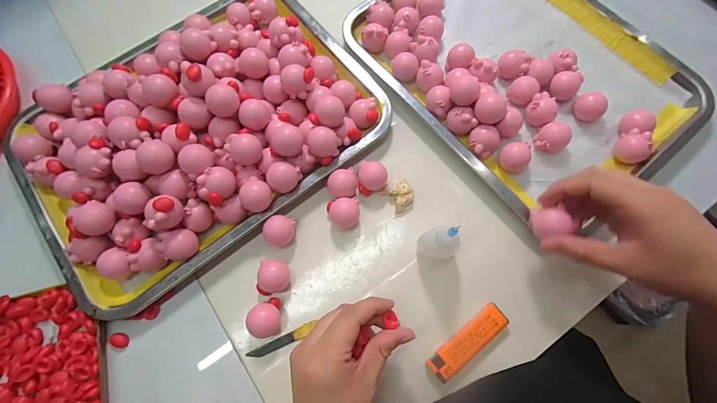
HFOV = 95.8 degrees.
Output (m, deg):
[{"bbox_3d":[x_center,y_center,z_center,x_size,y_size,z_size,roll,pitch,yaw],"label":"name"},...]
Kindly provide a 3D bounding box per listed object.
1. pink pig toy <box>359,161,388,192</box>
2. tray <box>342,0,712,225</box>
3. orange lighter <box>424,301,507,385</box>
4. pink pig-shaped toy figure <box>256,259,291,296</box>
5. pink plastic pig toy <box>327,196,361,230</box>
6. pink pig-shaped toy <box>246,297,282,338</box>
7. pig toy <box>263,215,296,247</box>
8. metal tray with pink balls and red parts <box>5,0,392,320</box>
[{"bbox_3d":[0.014,-0.024,0.331,0.029,0.023,0.027,0,72,1],"label":"pink pig toy"},{"bbox_3d":[0.178,-0.159,0.364,0.266,0.036,0.345,-37,75,-10],"label":"tray"},{"bbox_3d":[0.096,0.124,0.289,0.080,0.012,0.023,-38,75,-10],"label":"orange lighter"},{"bbox_3d":[-0.079,0.072,0.304,0.027,0.023,0.031,7,72,3],"label":"pink pig-shaped toy figure"},{"bbox_3d":[-0.014,0.013,0.321,0.031,0.024,0.030,0,72,1],"label":"pink plastic pig toy"},{"bbox_3d":[-0.084,0.105,0.292,0.025,0.027,0.031,-9,72,-2],"label":"pink pig-shaped toy"},{"bbox_3d":[-0.076,0.029,0.315,0.026,0.026,0.029,19,73,7],"label":"pig toy"},{"bbox_3d":[-0.166,-0.083,0.332,0.353,0.065,0.260,-38,75,-11],"label":"metal tray with pink balls and red parts"}]

